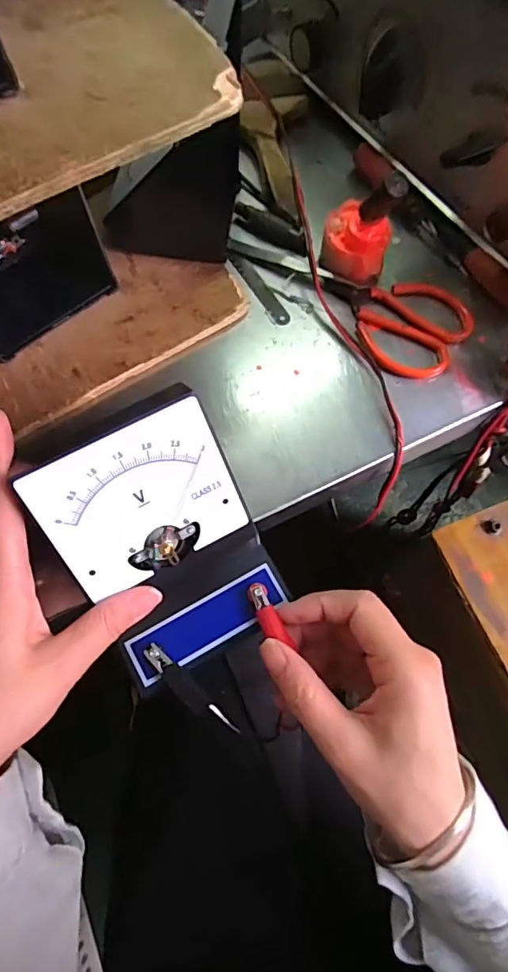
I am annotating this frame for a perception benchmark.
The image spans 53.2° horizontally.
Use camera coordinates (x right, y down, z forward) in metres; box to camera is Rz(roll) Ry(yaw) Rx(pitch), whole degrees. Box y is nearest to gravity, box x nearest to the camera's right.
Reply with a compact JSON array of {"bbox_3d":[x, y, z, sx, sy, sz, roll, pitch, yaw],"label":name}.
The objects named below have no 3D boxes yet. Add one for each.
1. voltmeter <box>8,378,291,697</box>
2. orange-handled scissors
[{"bbox_3d":[-0.045,0.029,0.254,0.093,0.080,0.108,-29,72,-12],"label":"voltmeter"},{"bbox_3d":[0.069,-0.149,0.374,0.184,0.008,0.077,39,73,13],"label":"orange-handled scissors"}]

